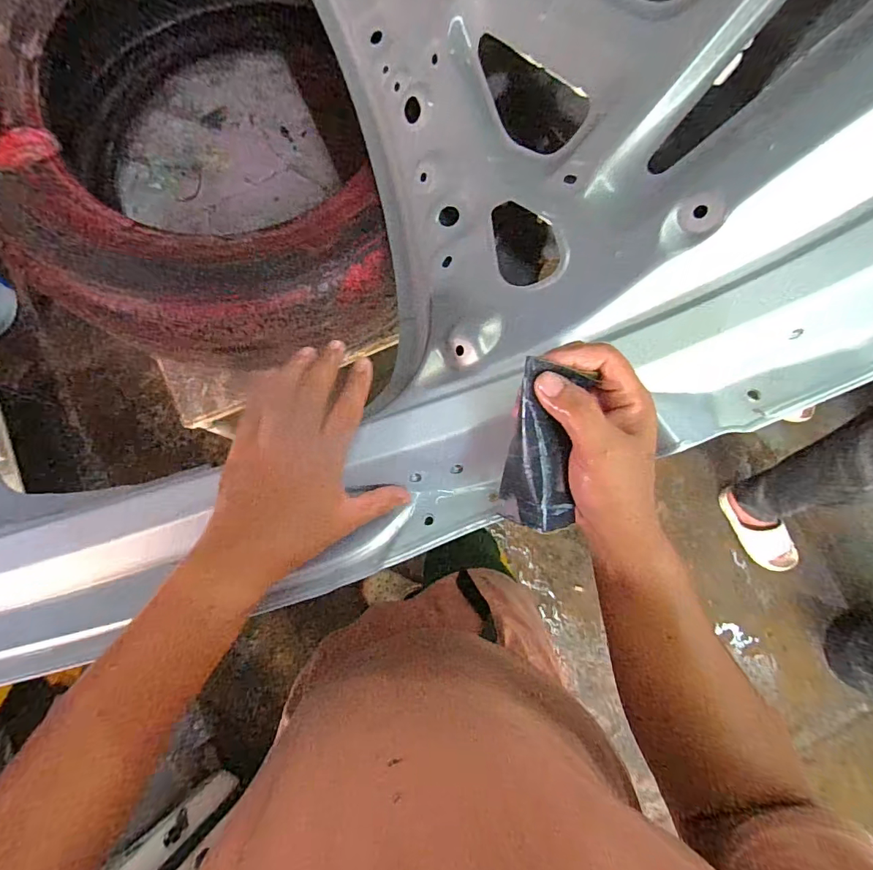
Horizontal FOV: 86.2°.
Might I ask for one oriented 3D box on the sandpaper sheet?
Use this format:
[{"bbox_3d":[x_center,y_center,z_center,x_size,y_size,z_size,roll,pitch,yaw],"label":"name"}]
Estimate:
[{"bbox_3d":[0.070,0.007,0.300,0.050,0.023,0.111,-2,109,-3],"label":"sandpaper sheet"}]

